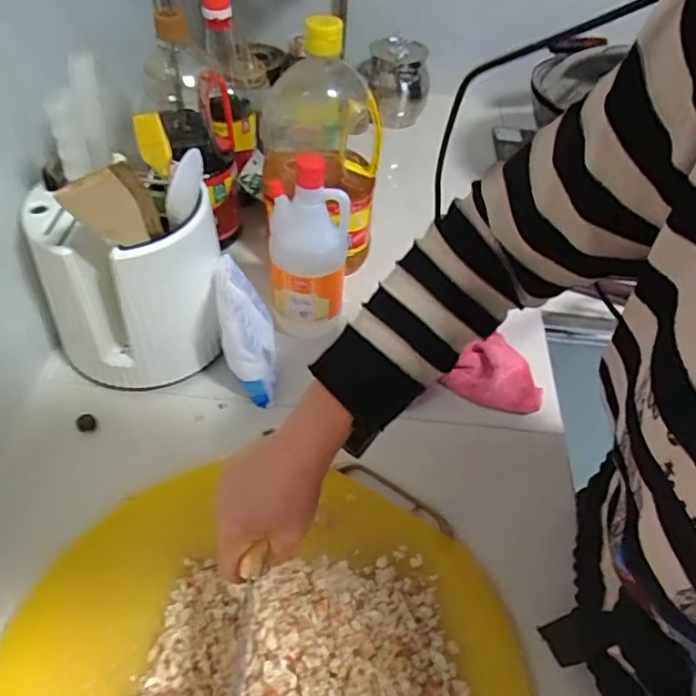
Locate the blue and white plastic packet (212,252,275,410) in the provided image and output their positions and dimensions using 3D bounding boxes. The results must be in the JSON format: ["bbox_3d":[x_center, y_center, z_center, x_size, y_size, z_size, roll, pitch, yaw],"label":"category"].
[{"bbox_3d":[-0.110,-0.014,0.644,0.057,0.131,0.110,-8,50,-12],"label":"blue and white plastic packet"}]

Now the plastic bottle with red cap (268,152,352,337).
[{"bbox_3d":[-0.044,-0.109,0.650,0.085,0.200,0.070,2,48,-4],"label":"plastic bottle with red cap"}]

